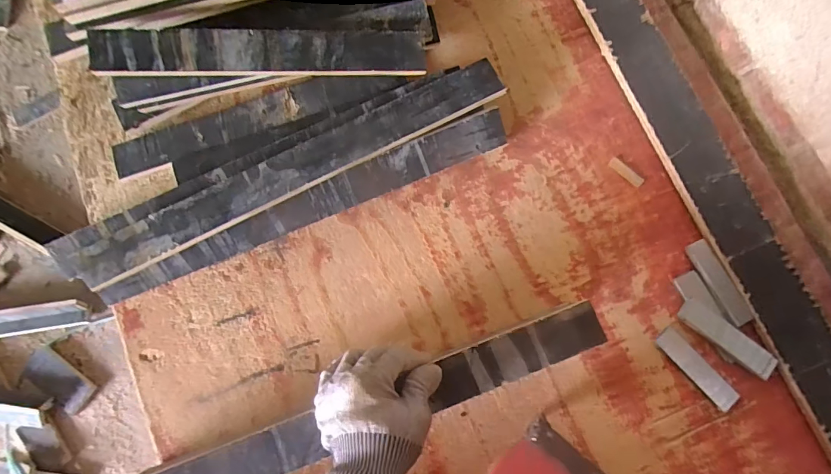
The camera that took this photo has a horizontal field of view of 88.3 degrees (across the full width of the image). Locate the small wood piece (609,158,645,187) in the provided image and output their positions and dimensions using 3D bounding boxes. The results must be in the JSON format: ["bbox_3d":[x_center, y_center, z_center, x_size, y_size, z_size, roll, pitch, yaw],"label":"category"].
[{"bbox_3d":[0.265,-0.082,0.537,0.047,0.004,0.015,41,83,7],"label":"small wood piece"}]

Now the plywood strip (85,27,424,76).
[{"bbox_3d":[-0.174,-0.212,0.491,0.365,0.013,0.053,-2,98,-5],"label":"plywood strip"}]

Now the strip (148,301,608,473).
[{"bbox_3d":[-0.049,0.177,0.426,0.499,0.013,0.056,-20,80,-1],"label":"strip"}]

